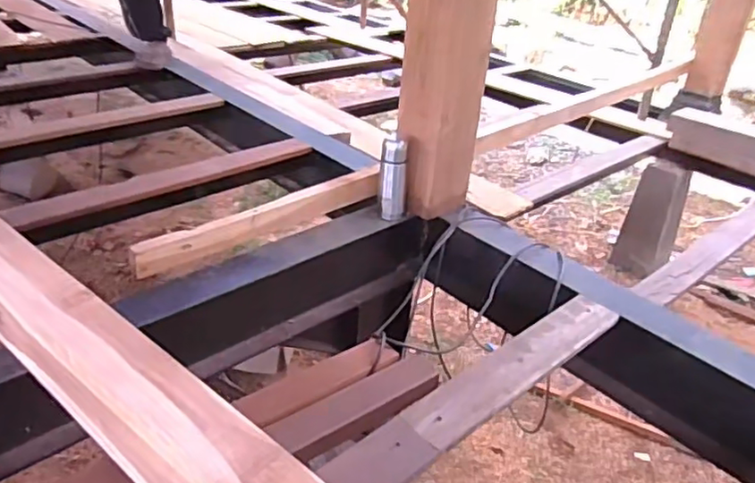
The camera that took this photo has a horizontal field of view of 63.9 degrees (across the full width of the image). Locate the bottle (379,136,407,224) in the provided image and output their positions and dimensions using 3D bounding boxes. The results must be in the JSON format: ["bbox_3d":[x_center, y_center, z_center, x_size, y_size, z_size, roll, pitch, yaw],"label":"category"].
[{"bbox_3d":[0.040,-0.149,1.455,0.068,0.195,0.051,3,31,-3],"label":"bottle"}]

